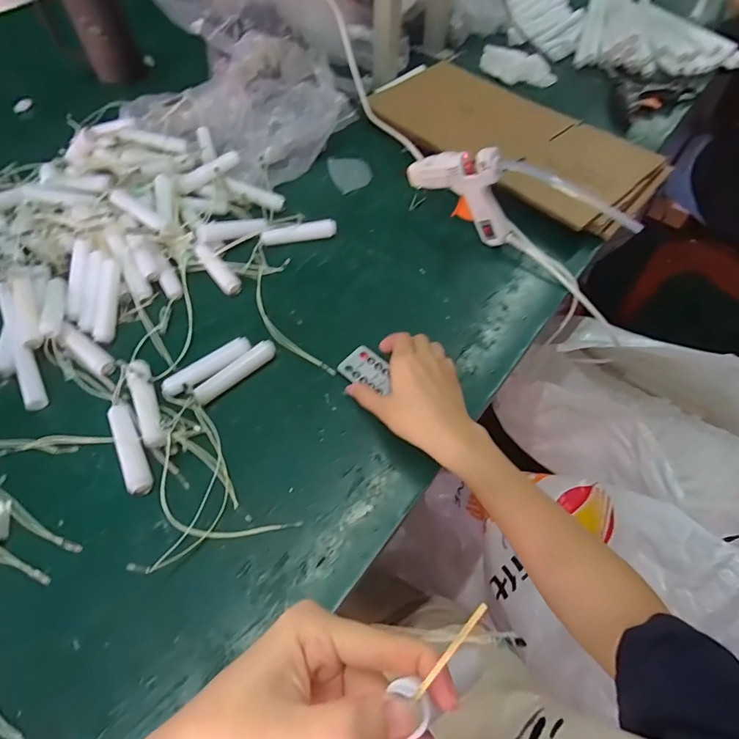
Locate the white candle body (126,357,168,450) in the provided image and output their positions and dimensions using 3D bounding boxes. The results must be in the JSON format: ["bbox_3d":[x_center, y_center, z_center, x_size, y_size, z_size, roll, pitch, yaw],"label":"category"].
[{"bbox_3d":[-0.204,0.030,0.412,0.022,0.020,0.085,-20,60,-13],"label":"white candle body"}]

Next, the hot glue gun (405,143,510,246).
[{"bbox_3d":[0.109,-0.213,0.532,0.137,0.109,0.024,32,62,18],"label":"hot glue gun"}]

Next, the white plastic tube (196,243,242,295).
[{"bbox_3d":[-0.169,-0.113,0.506,0.023,0.016,0.072,-35,64,-21],"label":"white plastic tube"}]

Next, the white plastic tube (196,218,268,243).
[{"bbox_3d":[-0.159,-0.164,0.529,0.084,0.015,0.015,-24,62,-34],"label":"white plastic tube"}]

